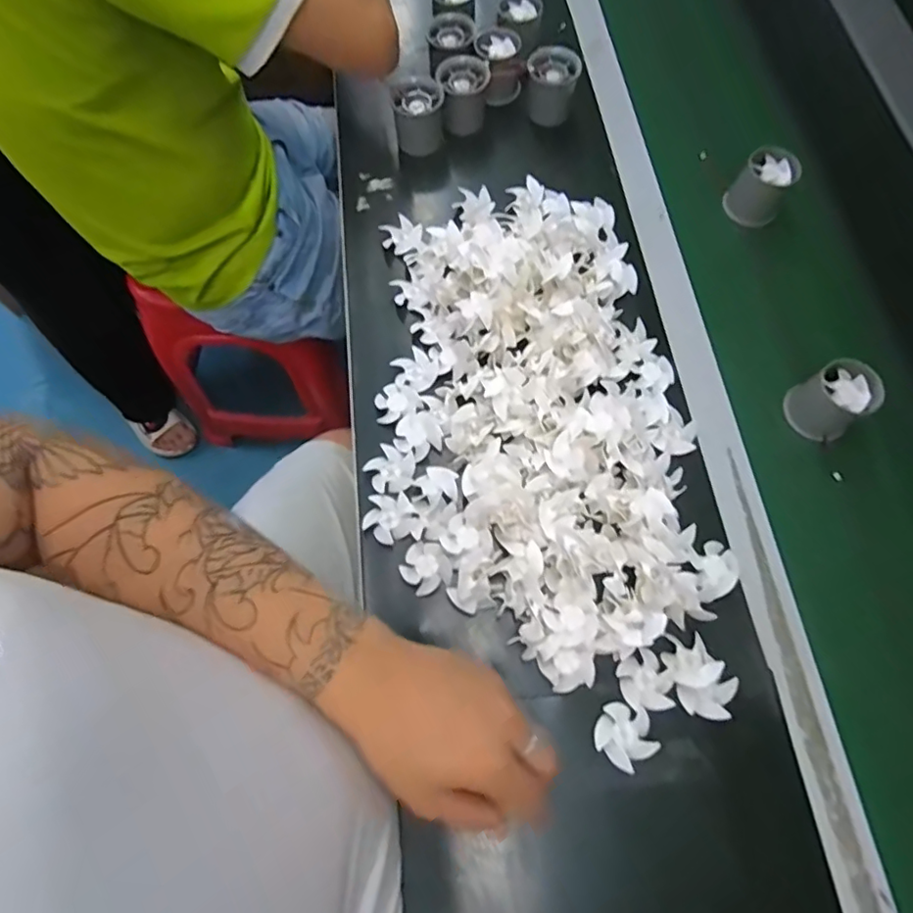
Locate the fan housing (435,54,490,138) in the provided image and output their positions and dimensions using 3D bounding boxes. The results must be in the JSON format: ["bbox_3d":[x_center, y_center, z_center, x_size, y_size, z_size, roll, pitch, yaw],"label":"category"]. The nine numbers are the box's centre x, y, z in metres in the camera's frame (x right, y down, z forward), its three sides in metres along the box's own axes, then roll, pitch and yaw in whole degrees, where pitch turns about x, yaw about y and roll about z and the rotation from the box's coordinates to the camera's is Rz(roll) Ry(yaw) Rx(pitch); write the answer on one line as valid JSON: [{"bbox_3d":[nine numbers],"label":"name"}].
[{"bbox_3d":[0.007,-0.397,0.617,0.056,0.058,0.057,2,69,1],"label":"fan housing"}]

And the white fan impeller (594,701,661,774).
[{"bbox_3d":[0.123,0.202,0.401,0.042,0.010,0.041,0,69,0],"label":"white fan impeller"}]

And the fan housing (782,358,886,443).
[{"bbox_3d":[0.327,-0.048,0.481,0.055,0.052,0.052,0,69,0],"label":"fan housing"}]

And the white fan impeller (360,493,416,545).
[{"bbox_3d":[-0.056,0.051,0.465,0.039,0.009,0.041,0,69,0],"label":"white fan impeller"}]

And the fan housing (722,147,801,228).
[{"bbox_3d":[0.313,-0.275,0.569,0.052,0.054,0.049,0,69,0],"label":"fan housing"}]

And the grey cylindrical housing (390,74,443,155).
[{"bbox_3d":[-0.042,-0.375,0.616,0.052,0.056,0.048,-7,69,-2],"label":"grey cylindrical housing"}]

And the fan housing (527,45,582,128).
[{"bbox_3d":[0.105,-0.406,0.621,0.055,0.064,0.050,7,69,3],"label":"fan housing"}]

